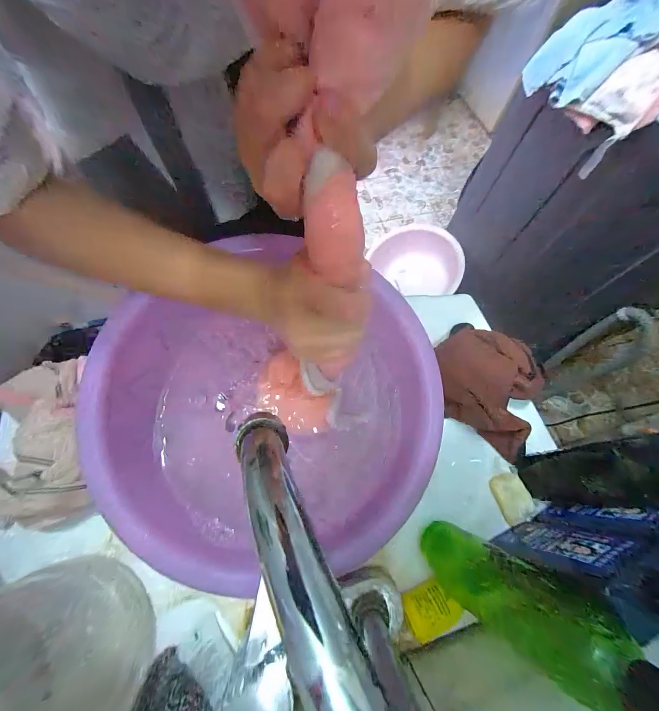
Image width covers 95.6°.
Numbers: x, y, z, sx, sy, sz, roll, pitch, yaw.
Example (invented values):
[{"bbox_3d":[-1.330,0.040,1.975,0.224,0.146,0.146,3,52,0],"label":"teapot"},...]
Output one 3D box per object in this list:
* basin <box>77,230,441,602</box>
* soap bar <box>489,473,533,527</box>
[{"bbox_3d":[-0.061,0.055,0.329,0.338,0.101,0.356,1,69,-2],"label":"basin"},{"bbox_3d":[0.197,0.153,0.324,0.038,0.013,0.046,-13,70,-8],"label":"soap bar"}]

